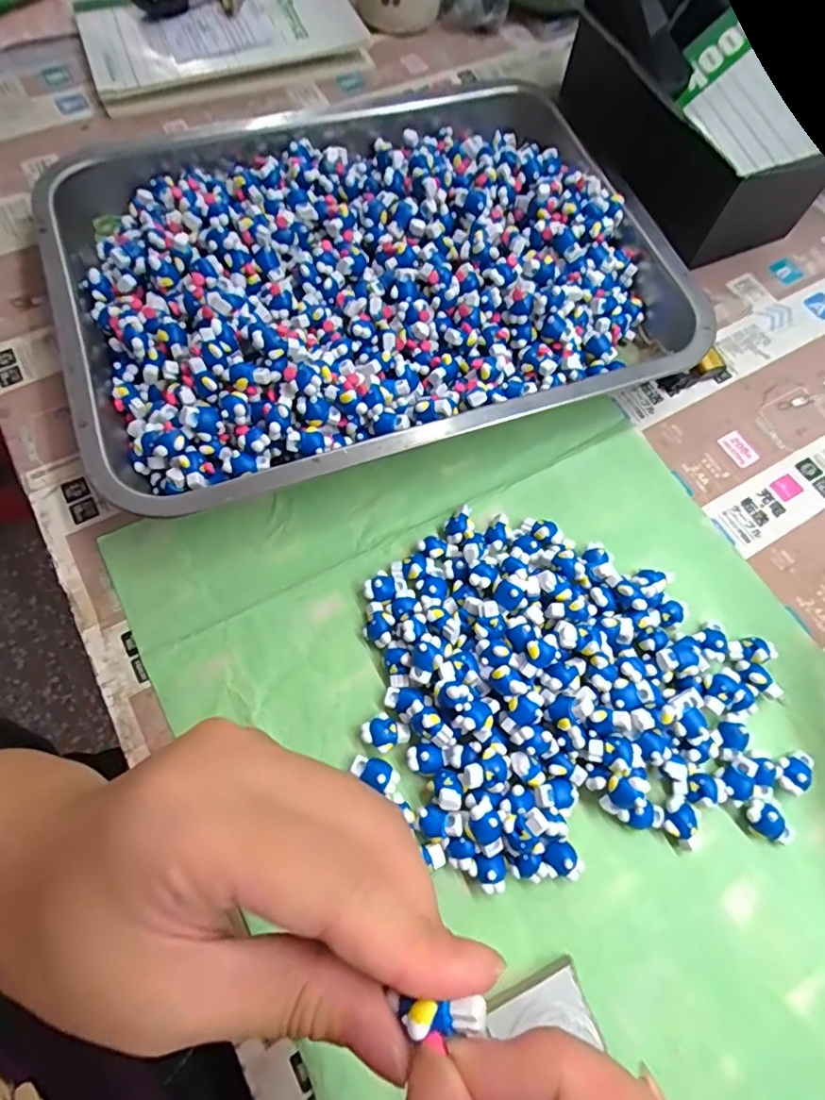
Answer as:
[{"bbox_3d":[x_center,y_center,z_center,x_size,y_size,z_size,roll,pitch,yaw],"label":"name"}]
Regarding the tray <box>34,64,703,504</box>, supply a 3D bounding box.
[{"bbox_3d":[-0.028,-0.173,0.331,0.340,0.056,0.272,-20,70,-11],"label":"tray"}]

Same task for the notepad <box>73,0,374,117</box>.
[{"bbox_3d":[-0.131,-0.368,0.389,0.193,0.021,0.097,-20,70,-11],"label":"notepad"}]

